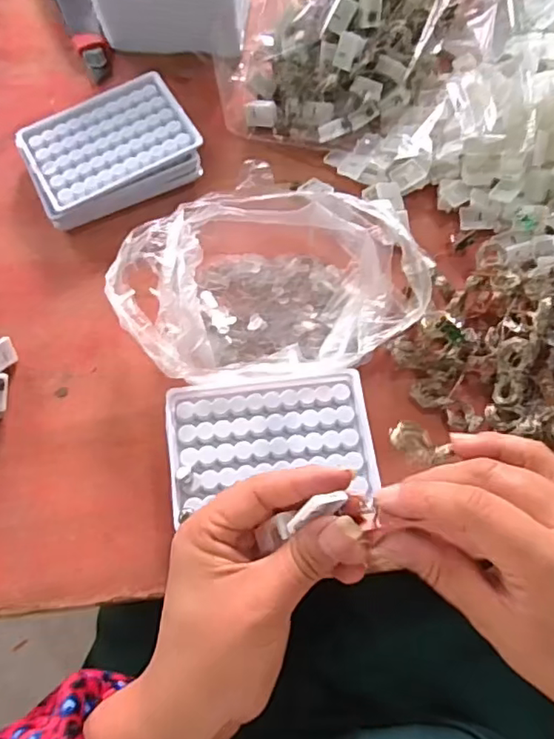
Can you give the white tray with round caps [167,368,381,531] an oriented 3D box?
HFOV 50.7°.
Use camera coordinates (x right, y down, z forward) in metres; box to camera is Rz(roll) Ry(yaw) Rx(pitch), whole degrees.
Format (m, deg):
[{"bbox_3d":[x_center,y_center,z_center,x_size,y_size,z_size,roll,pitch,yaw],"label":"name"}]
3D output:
[{"bbox_3d":[-0.004,0.050,0.391,0.130,0.033,0.086,-7,68,-3],"label":"white tray with round caps"}]

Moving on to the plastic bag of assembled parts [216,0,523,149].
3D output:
[{"bbox_3d":[0.074,-0.287,0.477,0.236,0.148,0.153,16,67,6],"label":"plastic bag of assembled parts"}]

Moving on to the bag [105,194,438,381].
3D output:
[{"bbox_3d":[-0.007,-0.065,0.425,0.211,0.060,0.146,-9,68,-4],"label":"bag"}]

